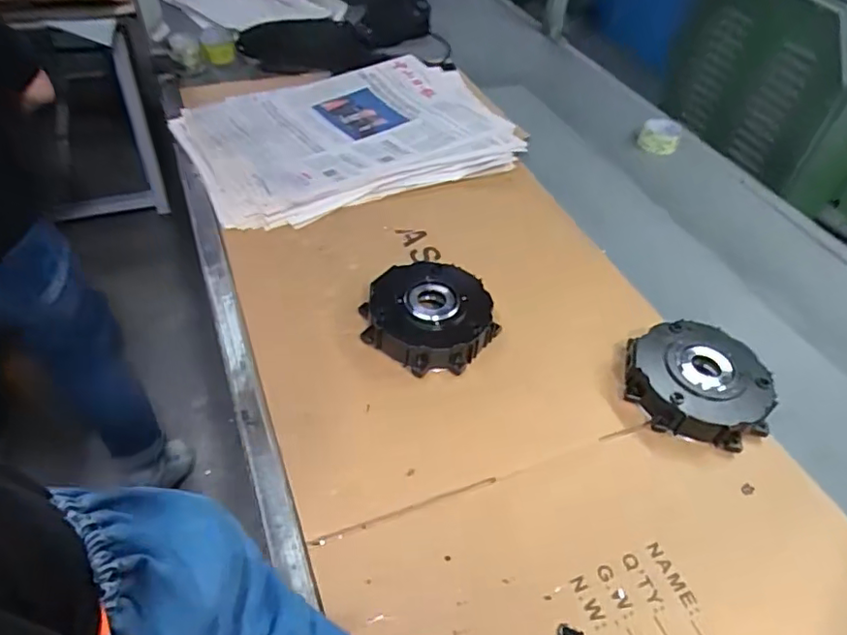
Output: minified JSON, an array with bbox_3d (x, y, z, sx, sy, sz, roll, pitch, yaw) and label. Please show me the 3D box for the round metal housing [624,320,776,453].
[{"bbox_3d":[0.364,0.085,0.767,0.174,0.061,0.167,4,46,-4],"label":"round metal housing"}]

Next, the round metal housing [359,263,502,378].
[{"bbox_3d":[0.009,-0.001,0.812,0.172,0.060,0.165,4,46,-4],"label":"round metal housing"}]

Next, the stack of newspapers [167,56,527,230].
[{"bbox_3d":[-0.133,-0.369,1.135,0.652,0.056,0.434,-20,52,-24],"label":"stack of newspapers"}]

